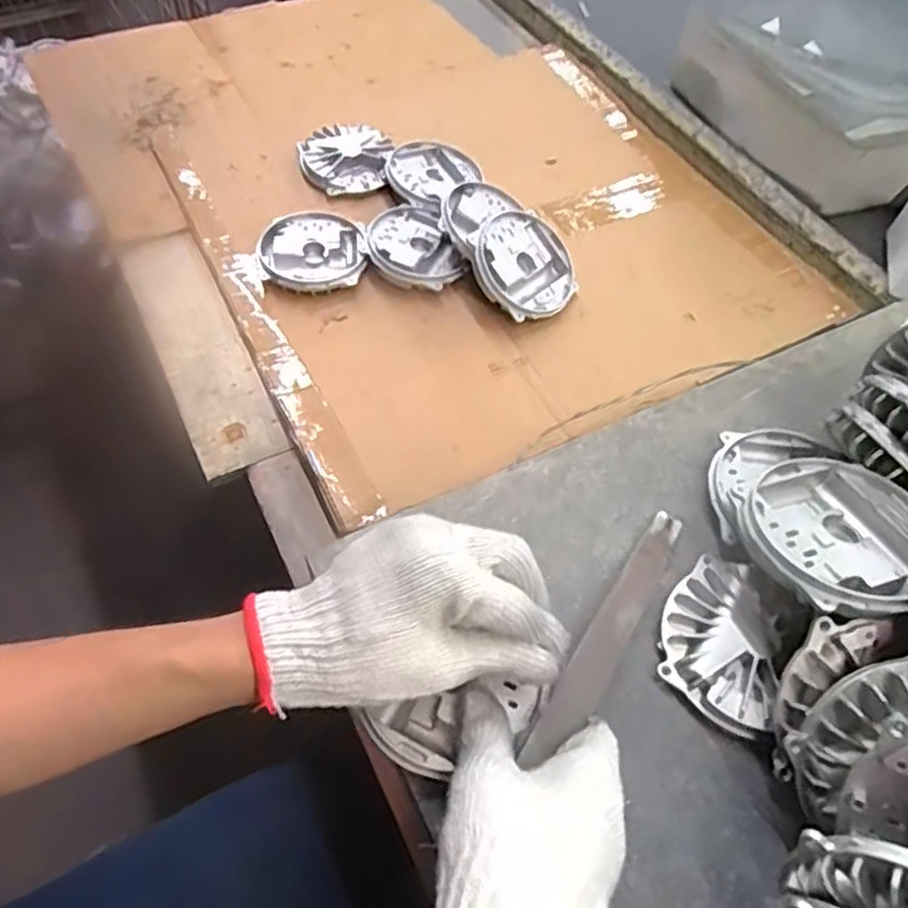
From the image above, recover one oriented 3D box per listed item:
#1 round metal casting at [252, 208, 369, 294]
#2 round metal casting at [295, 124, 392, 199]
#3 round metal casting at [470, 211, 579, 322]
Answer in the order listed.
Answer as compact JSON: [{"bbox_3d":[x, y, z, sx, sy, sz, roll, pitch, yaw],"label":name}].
[{"bbox_3d":[-0.143,-0.208,0.713,0.108,0.019,0.119,-2,56,-5],"label":"round metal casting"},{"bbox_3d":[-0.120,-0.334,0.792,0.102,0.033,0.085,-8,56,-9],"label":"round metal casting"},{"bbox_3d":[0.071,-0.186,0.688,0.105,0.015,0.117,51,57,-8],"label":"round metal casting"}]

